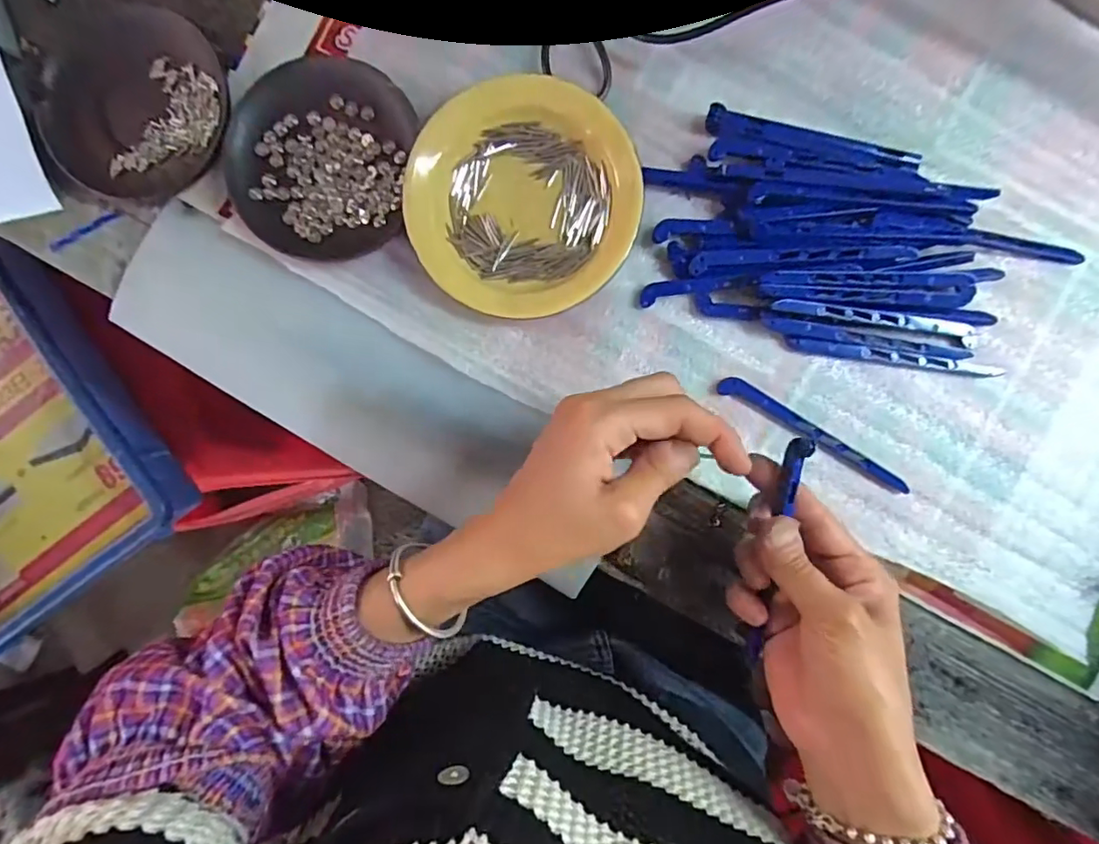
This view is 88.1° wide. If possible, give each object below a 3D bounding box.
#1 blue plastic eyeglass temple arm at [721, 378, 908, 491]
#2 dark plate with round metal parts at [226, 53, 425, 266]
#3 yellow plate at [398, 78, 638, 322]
[{"bbox_3d":[0.155,0.007,0.334,0.121,0.005,0.012,30,93,3],"label":"blue plastic eyeglass temple arm"},{"bbox_3d":[-0.137,-0.158,0.343,0.108,0.014,0.113,0,91,4],"label":"dark plate with round metal parts"},{"bbox_3d":[-0.016,-0.133,0.333,0.129,0.016,0.139,0,91,4],"label":"yellow plate"}]

